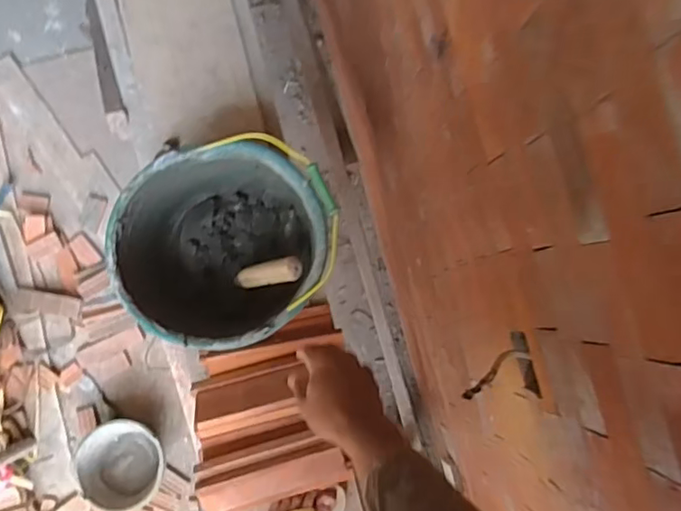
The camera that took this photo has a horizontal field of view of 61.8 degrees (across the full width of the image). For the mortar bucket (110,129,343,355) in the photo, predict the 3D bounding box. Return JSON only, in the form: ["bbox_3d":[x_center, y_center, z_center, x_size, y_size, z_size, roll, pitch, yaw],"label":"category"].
[{"bbox_3d":[-0.181,-0.015,0.886,0.323,0.209,0.281,-44,88,-6],"label":"mortar bucket"}]

